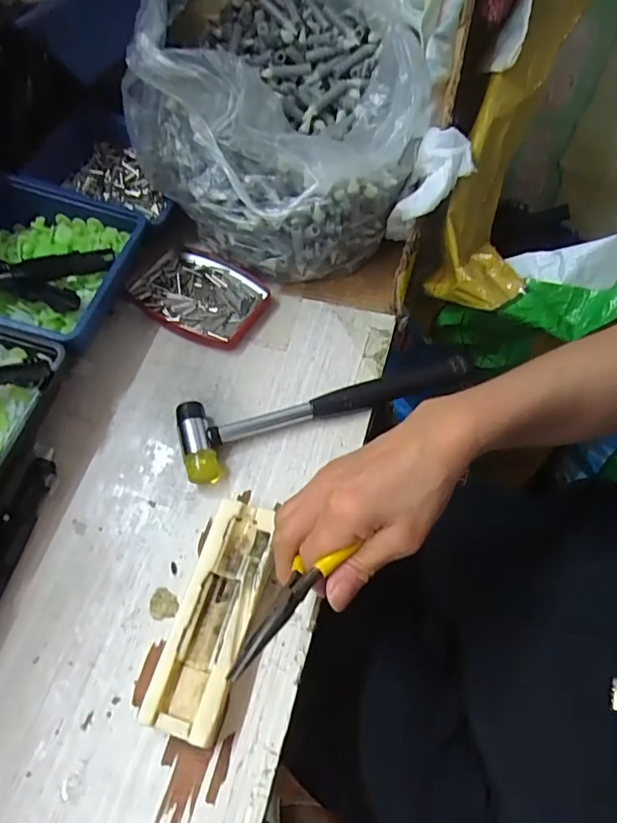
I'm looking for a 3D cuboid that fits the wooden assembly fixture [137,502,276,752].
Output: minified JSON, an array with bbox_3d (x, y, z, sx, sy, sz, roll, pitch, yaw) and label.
[{"bbox_3d":[-0.058,0.128,0.319,0.046,0.023,0.136,12,63,9],"label":"wooden assembly fixture"}]

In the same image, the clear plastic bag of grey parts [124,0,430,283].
[{"bbox_3d":[-0.034,-0.276,0.447,0.240,0.164,0.291,-18,63,-7],"label":"clear plastic bag of grey parts"}]

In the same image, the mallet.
[{"bbox_3d":[0.016,-0.001,0.386,0.228,0.022,0.059,-14,62,-5],"label":"mallet"}]

